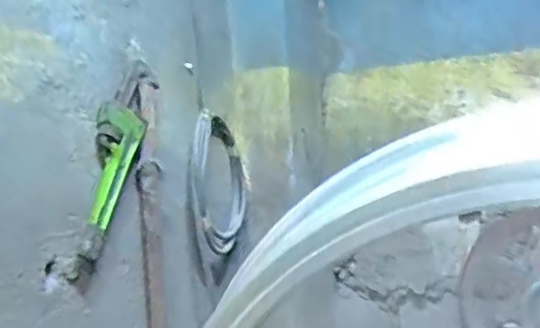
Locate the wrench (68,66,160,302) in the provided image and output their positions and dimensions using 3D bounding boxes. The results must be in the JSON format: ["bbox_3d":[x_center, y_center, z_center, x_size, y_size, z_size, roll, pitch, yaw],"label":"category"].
[{"bbox_3d":[-0.195,0.005,0.753,0.027,0.298,0.067,-3,-24,33],"label":"wrench"}]

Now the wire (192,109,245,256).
[{"bbox_3d":[-0.079,0.032,0.970,0.013,0.218,0.181,-6,-8,19],"label":"wire"}]

